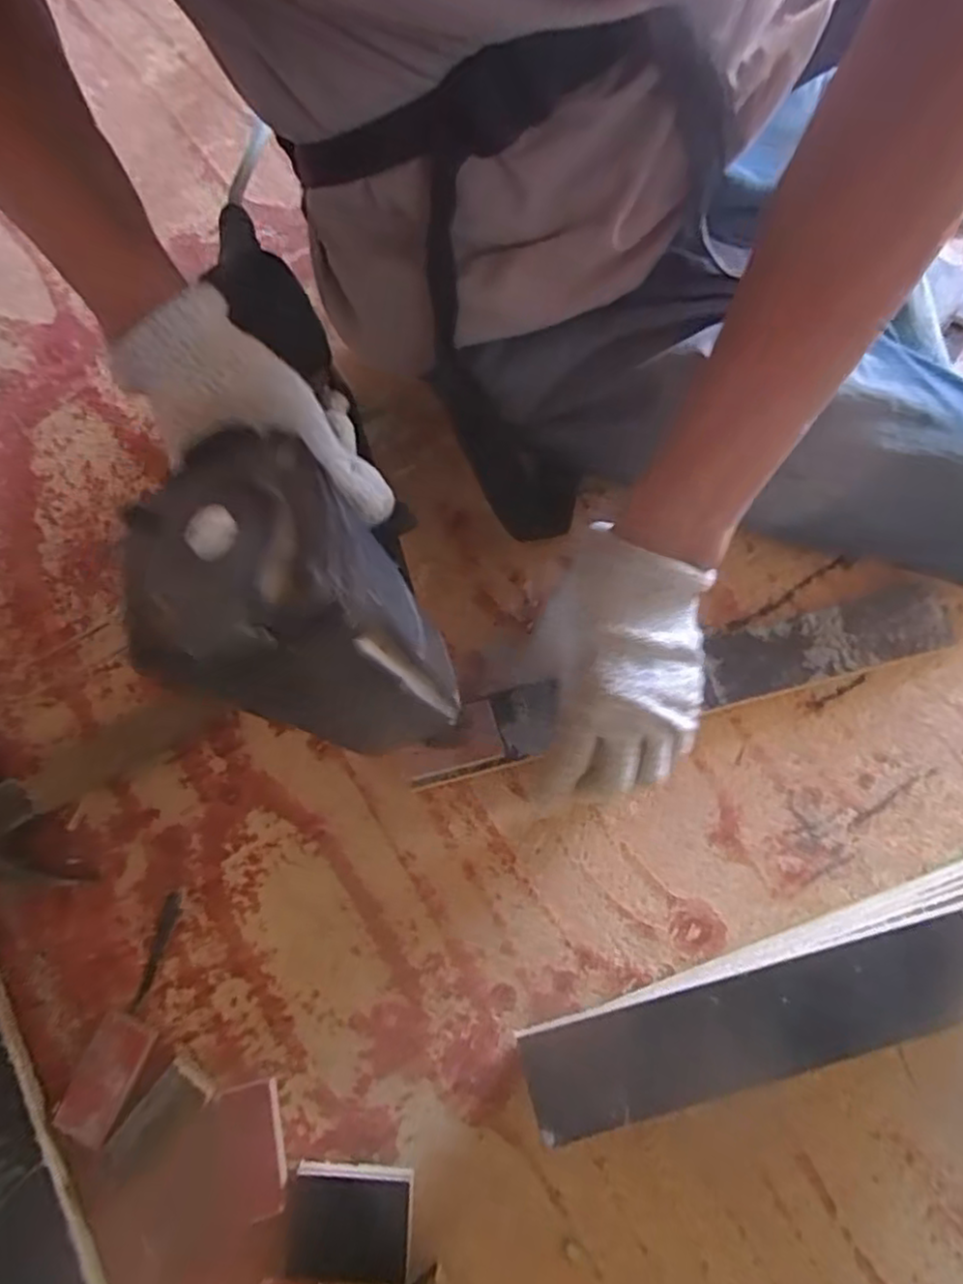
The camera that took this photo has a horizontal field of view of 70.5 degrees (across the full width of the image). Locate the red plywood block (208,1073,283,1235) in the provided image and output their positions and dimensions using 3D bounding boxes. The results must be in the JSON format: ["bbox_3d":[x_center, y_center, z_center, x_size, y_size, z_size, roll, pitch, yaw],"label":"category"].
[{"bbox_3d":[-0.132,0.285,0.380,0.040,0.010,0.063,-12,73,-2],"label":"red plywood block"}]

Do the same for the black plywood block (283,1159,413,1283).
[{"bbox_3d":[-0.071,0.312,0.365,0.064,0.010,0.047,2,73,2],"label":"black plywood block"}]

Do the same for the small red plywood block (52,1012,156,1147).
[{"bbox_3d":[-0.214,0.249,0.391,0.030,0.014,0.062,22,75,8],"label":"small red plywood block"}]

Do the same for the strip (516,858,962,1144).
[{"bbox_3d":[0.209,0.170,0.369,0.388,0.095,0.064,-15,71,-4],"label":"strip"}]

